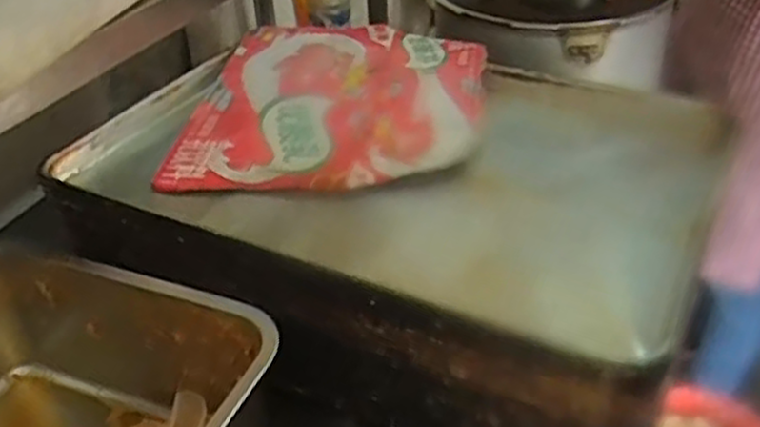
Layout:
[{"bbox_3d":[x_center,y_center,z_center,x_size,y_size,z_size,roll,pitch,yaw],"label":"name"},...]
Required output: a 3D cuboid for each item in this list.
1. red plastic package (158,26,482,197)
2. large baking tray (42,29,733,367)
[{"bbox_3d":[-0.044,-0.127,0.835,0.308,0.043,0.341,2,34,11],"label":"red plastic package"},{"bbox_3d":[0.010,-0.055,0.754,0.595,0.056,0.390,18,47,21],"label":"large baking tray"}]

